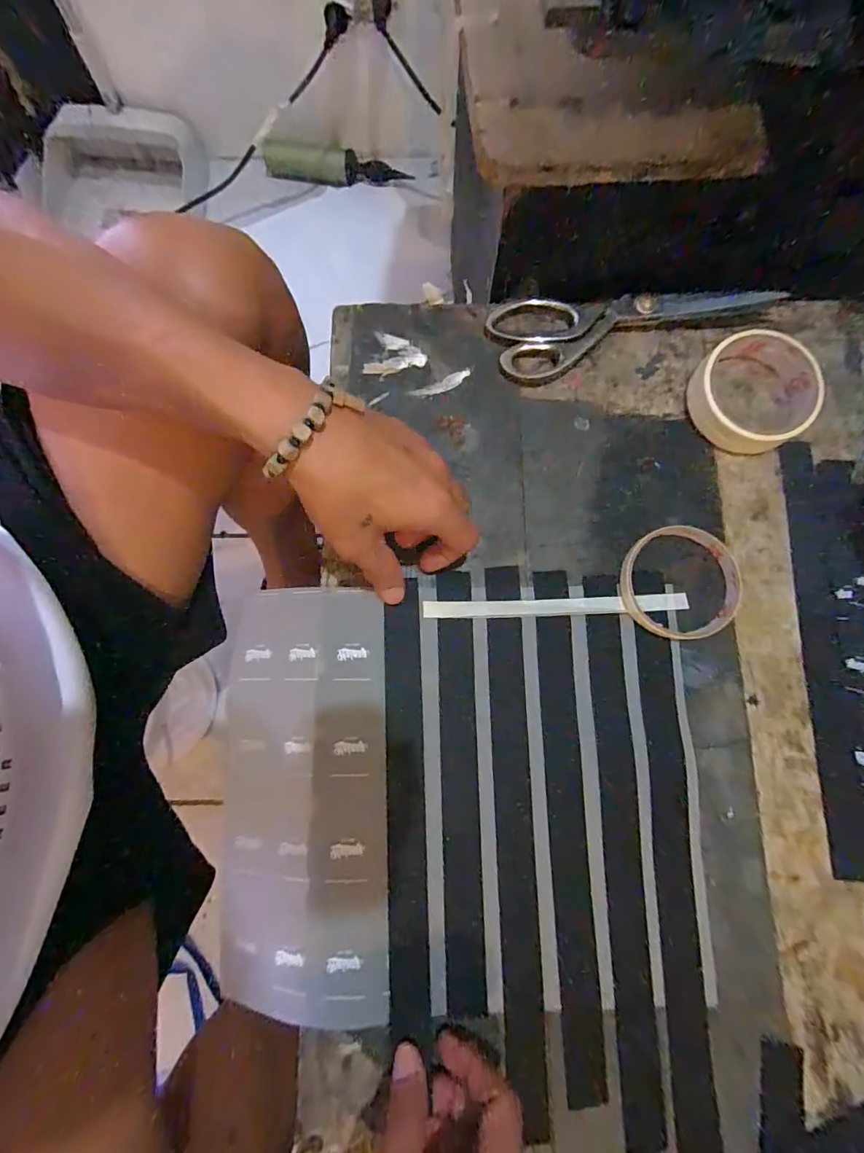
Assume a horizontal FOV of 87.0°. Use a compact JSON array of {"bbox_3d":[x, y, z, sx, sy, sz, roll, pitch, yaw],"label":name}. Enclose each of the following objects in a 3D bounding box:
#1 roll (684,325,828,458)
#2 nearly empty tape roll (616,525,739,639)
[{"bbox_3d":[0.247,-0.142,0.348,0.085,0.031,0.084,0,79,1],"label":"roll"},{"bbox_3d":[0.183,0.005,0.336,0.084,0.013,0.084,0,79,1],"label":"nearly empty tape roll"}]

